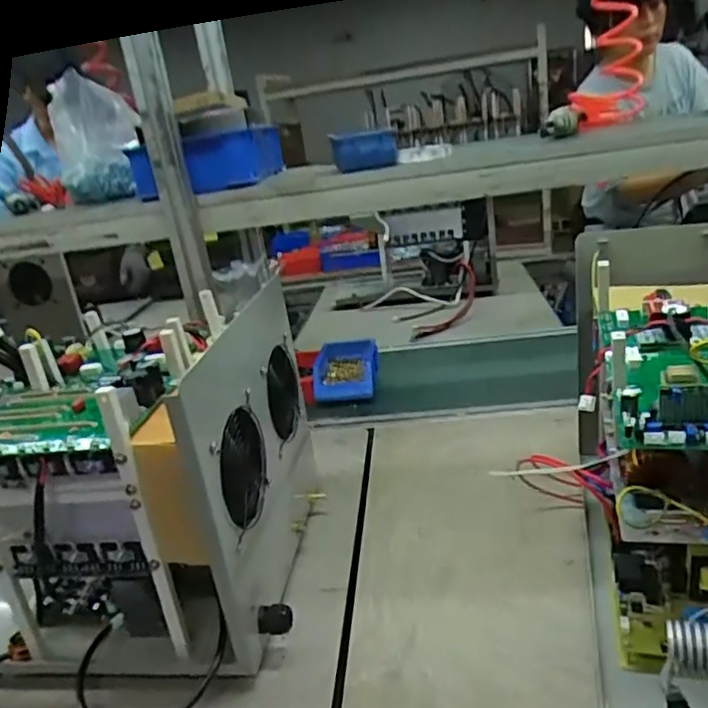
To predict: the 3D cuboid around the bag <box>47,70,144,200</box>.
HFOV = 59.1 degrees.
[{"bbox_3d":[-0.468,-0.396,1.140,0.143,0.213,0.110,-17,23,-19],"label":"bag"}]

